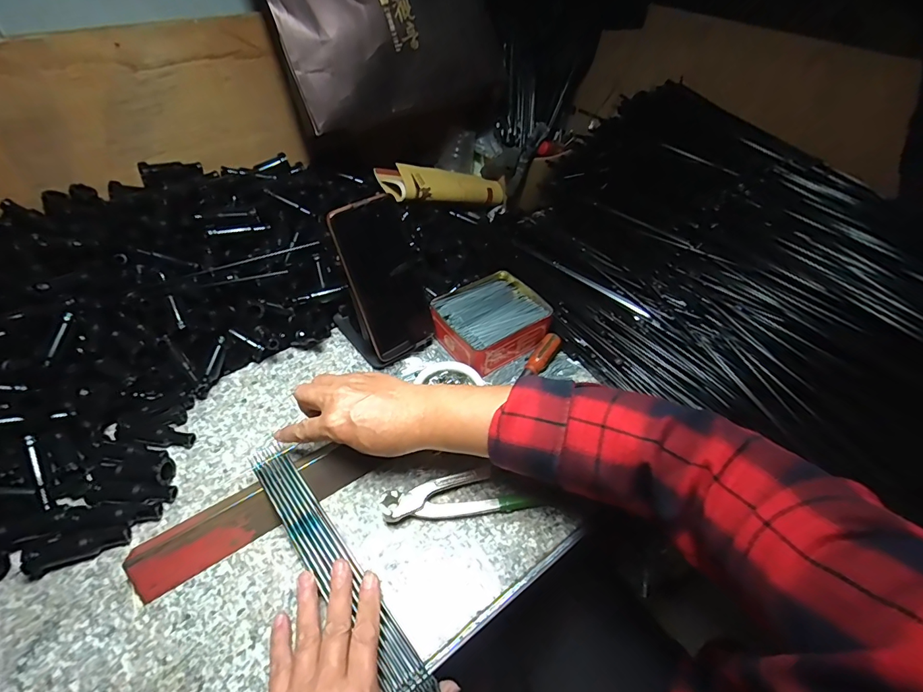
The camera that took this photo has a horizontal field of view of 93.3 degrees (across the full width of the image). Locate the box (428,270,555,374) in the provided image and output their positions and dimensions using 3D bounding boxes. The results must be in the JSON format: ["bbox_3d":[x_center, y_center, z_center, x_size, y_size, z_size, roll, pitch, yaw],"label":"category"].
[{"bbox_3d":[0.034,-0.033,0.525,0.127,0.040,0.109,-25,53,-23],"label":"box"}]

